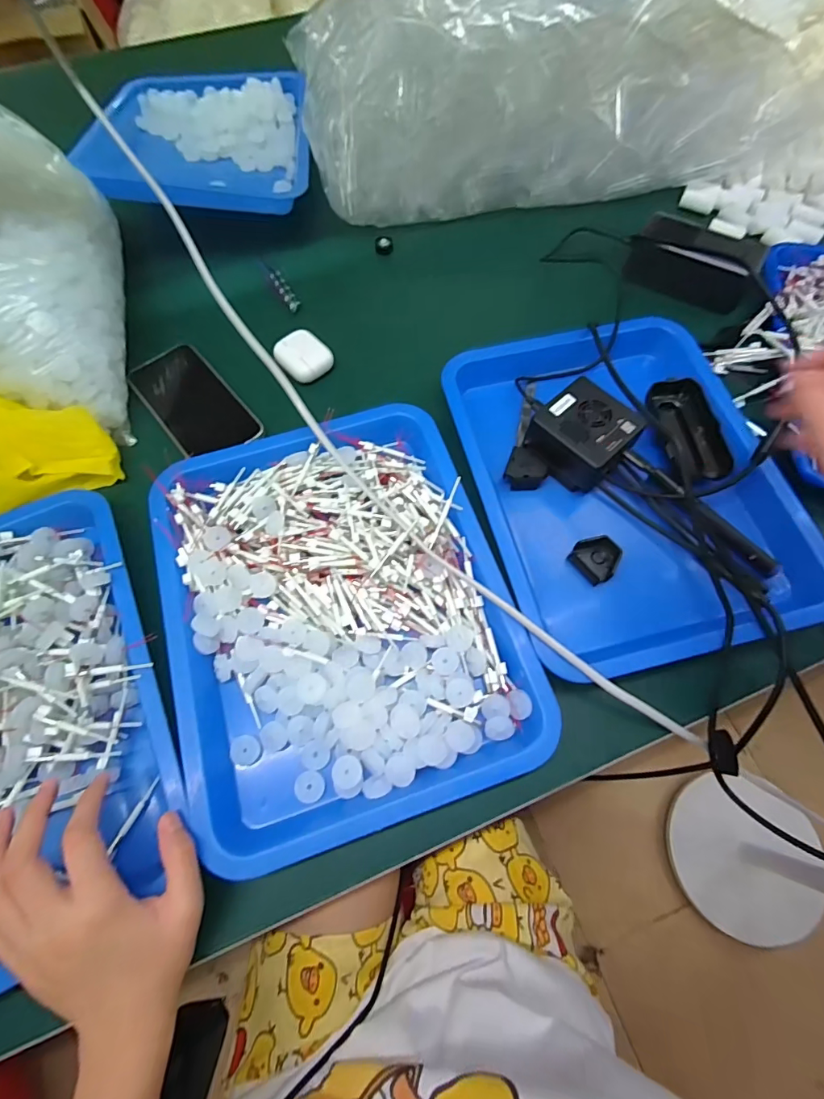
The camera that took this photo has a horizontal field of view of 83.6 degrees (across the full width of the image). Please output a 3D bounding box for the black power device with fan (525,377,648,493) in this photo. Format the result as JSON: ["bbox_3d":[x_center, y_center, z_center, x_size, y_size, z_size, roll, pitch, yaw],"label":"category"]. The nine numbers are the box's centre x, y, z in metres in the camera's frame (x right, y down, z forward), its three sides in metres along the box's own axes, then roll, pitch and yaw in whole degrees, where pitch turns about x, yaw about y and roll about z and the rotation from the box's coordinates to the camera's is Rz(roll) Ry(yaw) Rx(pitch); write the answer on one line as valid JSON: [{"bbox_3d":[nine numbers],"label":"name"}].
[{"bbox_3d":[0.156,-0.106,0.419,0.073,0.036,0.077,-39,73,-14],"label":"black power device with fan"}]

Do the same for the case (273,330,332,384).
[{"bbox_3d":[-0.114,-0.202,0.488,0.050,0.025,0.052,-43,74,-15],"label":"case"}]

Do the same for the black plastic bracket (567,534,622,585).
[{"bbox_3d":[0.160,0.006,0.399,0.039,0.012,0.039,-35,72,-13],"label":"black plastic bracket"}]

